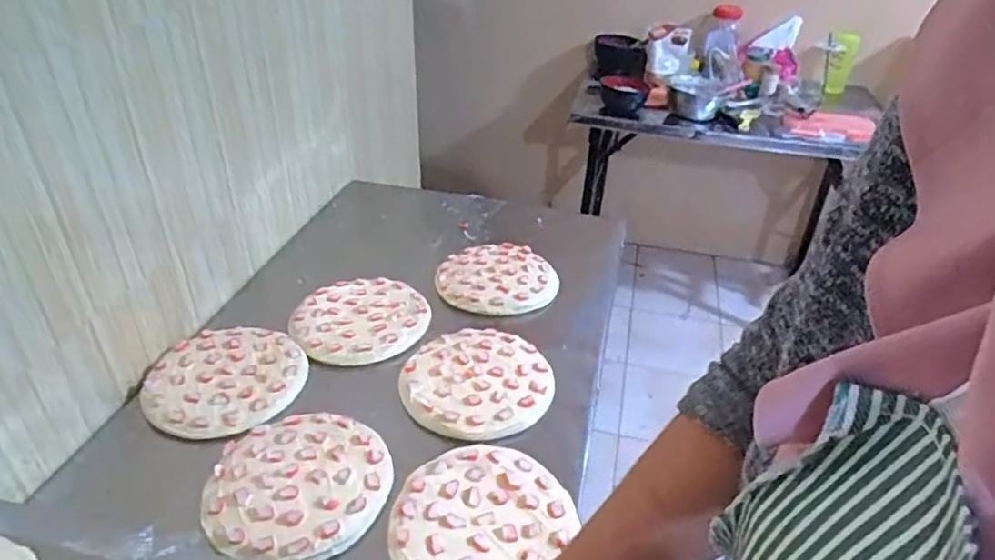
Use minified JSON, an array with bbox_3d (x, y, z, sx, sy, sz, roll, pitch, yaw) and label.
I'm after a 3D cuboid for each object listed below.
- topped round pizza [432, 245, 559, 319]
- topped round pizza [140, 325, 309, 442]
[{"bbox_3d":[0.000,-0.004,1.056,0.195,0.026,0.180,11,37,12],"label":"topped round pizza"},{"bbox_3d":[-0.360,0.126,0.833,0.183,0.023,0.200,1,36,-1],"label":"topped round pizza"}]

